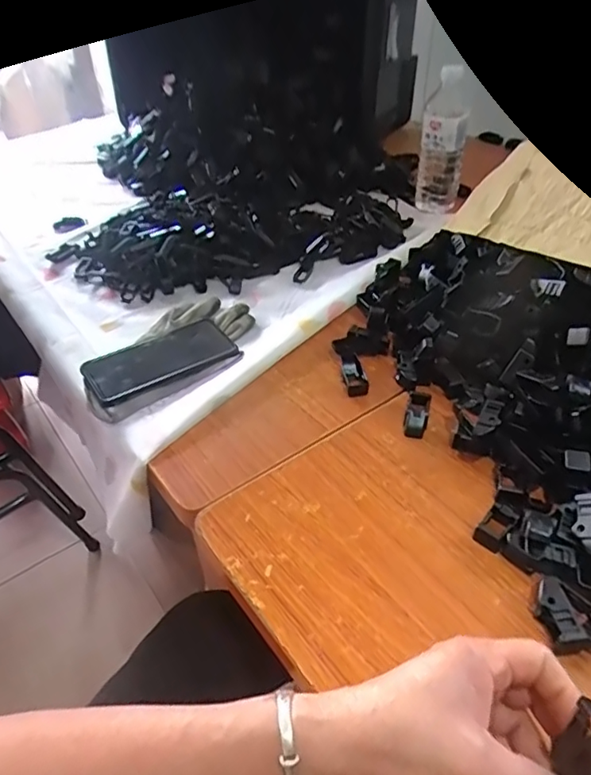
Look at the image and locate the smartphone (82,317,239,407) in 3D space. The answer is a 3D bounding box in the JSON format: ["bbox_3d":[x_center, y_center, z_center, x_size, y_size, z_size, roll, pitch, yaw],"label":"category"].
[{"bbox_3d":[-0.154,-0.034,0.619,0.159,0.012,0.084,-26,49,-21],"label":"smartphone"}]

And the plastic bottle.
[{"bbox_3d":[0.230,-0.383,0.862,0.066,0.203,0.056,10,42,11],"label":"plastic bottle"}]

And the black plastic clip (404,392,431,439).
[{"bbox_3d":[0.123,0.027,0.550,0.021,0.013,0.053,11,43,13],"label":"black plastic clip"}]

